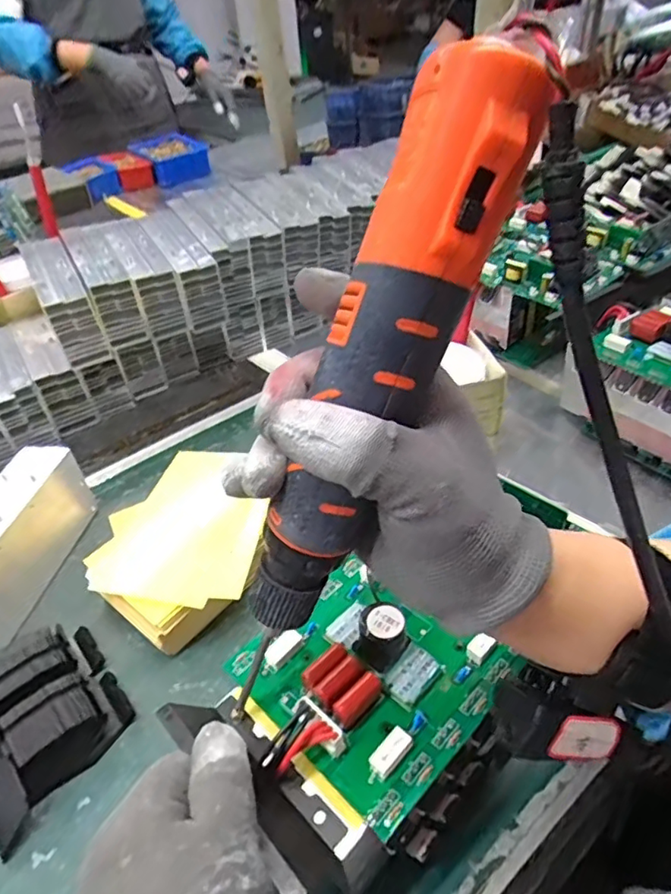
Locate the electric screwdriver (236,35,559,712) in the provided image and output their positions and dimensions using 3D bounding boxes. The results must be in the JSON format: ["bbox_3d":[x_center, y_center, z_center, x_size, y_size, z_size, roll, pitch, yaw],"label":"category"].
[{"bbox_3d":[0.008,-0.013,0.207,0.031,0.224,0.034,3,34,-30],"label":"electric screwdriver"}]

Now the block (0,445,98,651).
[{"bbox_3d":[-0.278,0.084,0.487,0.053,0.078,0.172,3,41,9],"label":"block"}]

